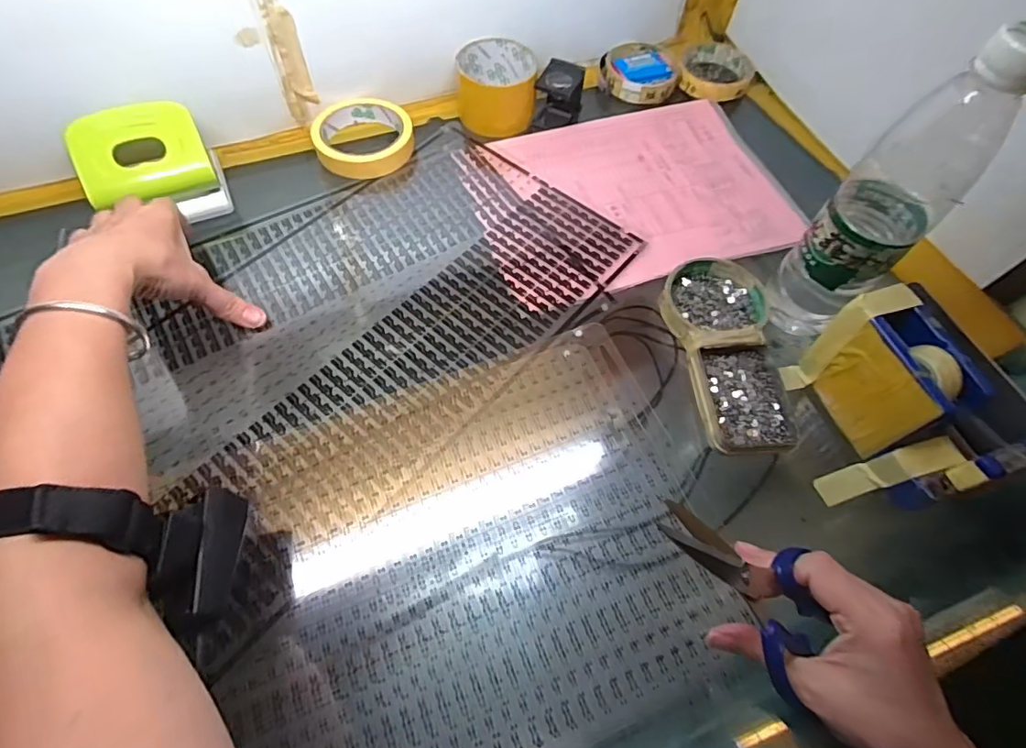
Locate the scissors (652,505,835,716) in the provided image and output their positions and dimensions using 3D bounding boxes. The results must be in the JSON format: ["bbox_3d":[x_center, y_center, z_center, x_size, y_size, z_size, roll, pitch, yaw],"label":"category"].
[{"bbox_3d":[0.116,0.105,0.264,0.136,0.010,0.071,40,60,-26],"label":"scissors"}]

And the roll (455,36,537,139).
[{"bbox_3d":[-0.017,-0.292,0.530,0.076,0.049,0.079,1,62,-2],"label":"roll"}]

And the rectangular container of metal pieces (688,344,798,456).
[{"bbox_3d":[0.173,0.018,0.392,0.066,0.016,0.088,0,62,-3],"label":"rectangular container of metal pieces"}]

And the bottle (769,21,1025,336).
[{"bbox_3d":[0.242,-0.106,0.345,0.063,0.218,0.063,-38,70,-21],"label":"bottle"}]

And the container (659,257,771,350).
[{"bbox_3d":[0.165,-0.056,0.427,0.084,0.018,0.090,1,62,-2],"label":"container"}]

